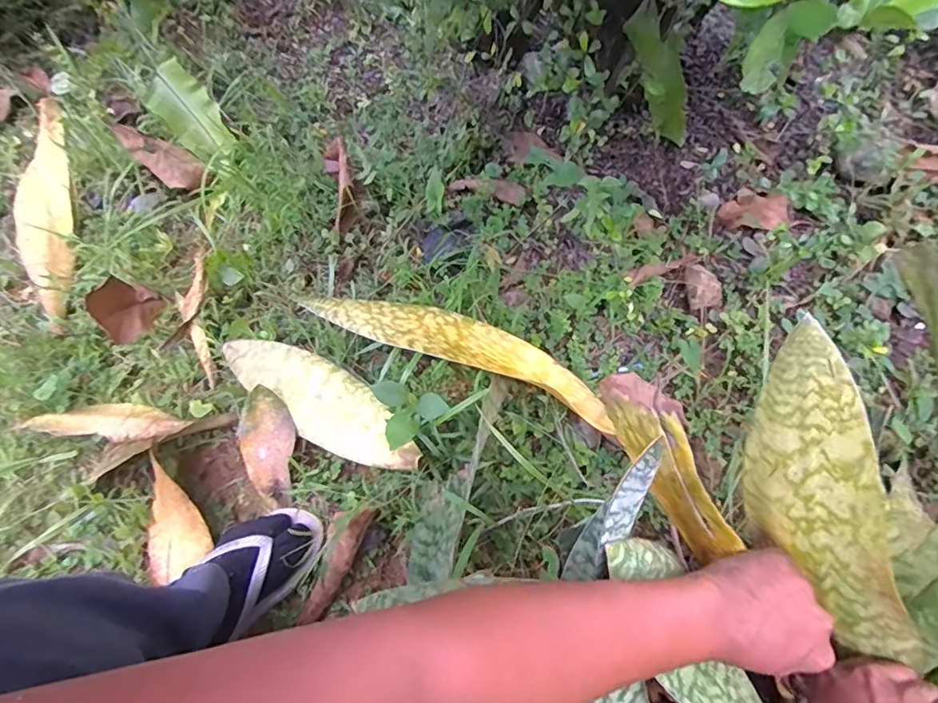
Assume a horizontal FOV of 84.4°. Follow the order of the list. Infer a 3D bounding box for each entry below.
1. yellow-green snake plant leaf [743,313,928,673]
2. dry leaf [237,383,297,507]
[{"bbox_3d":[0.236,0.109,0.354,0.019,0.082,0.266,-37,110,-38],"label":"yellow-green snake plant leaf"},{"bbox_3d":[-0.252,0.117,0.645,0.064,0.021,0.142,-8,91,-2],"label":"dry leaf"}]

